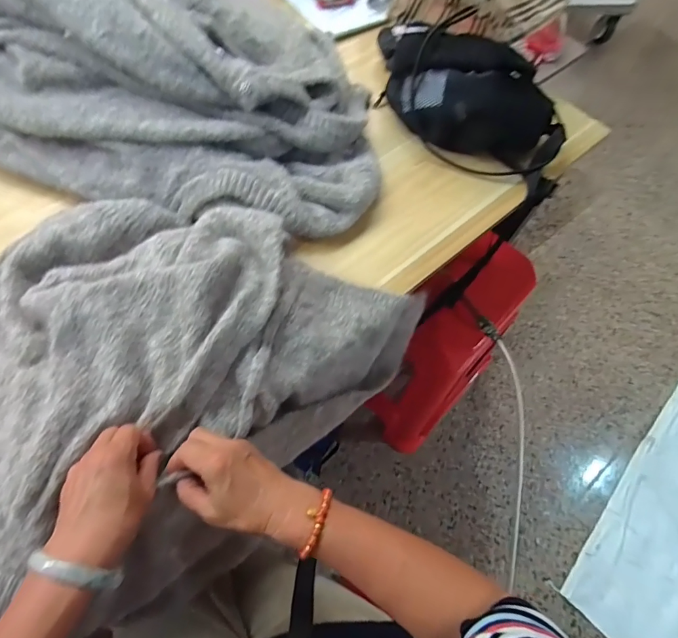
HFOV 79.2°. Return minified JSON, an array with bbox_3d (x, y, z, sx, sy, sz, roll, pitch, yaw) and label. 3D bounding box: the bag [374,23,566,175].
[{"bbox_3d":[0.206,-0.339,0.632,0.296,0.105,0.155,16,67,4],"label":"bag"}]

